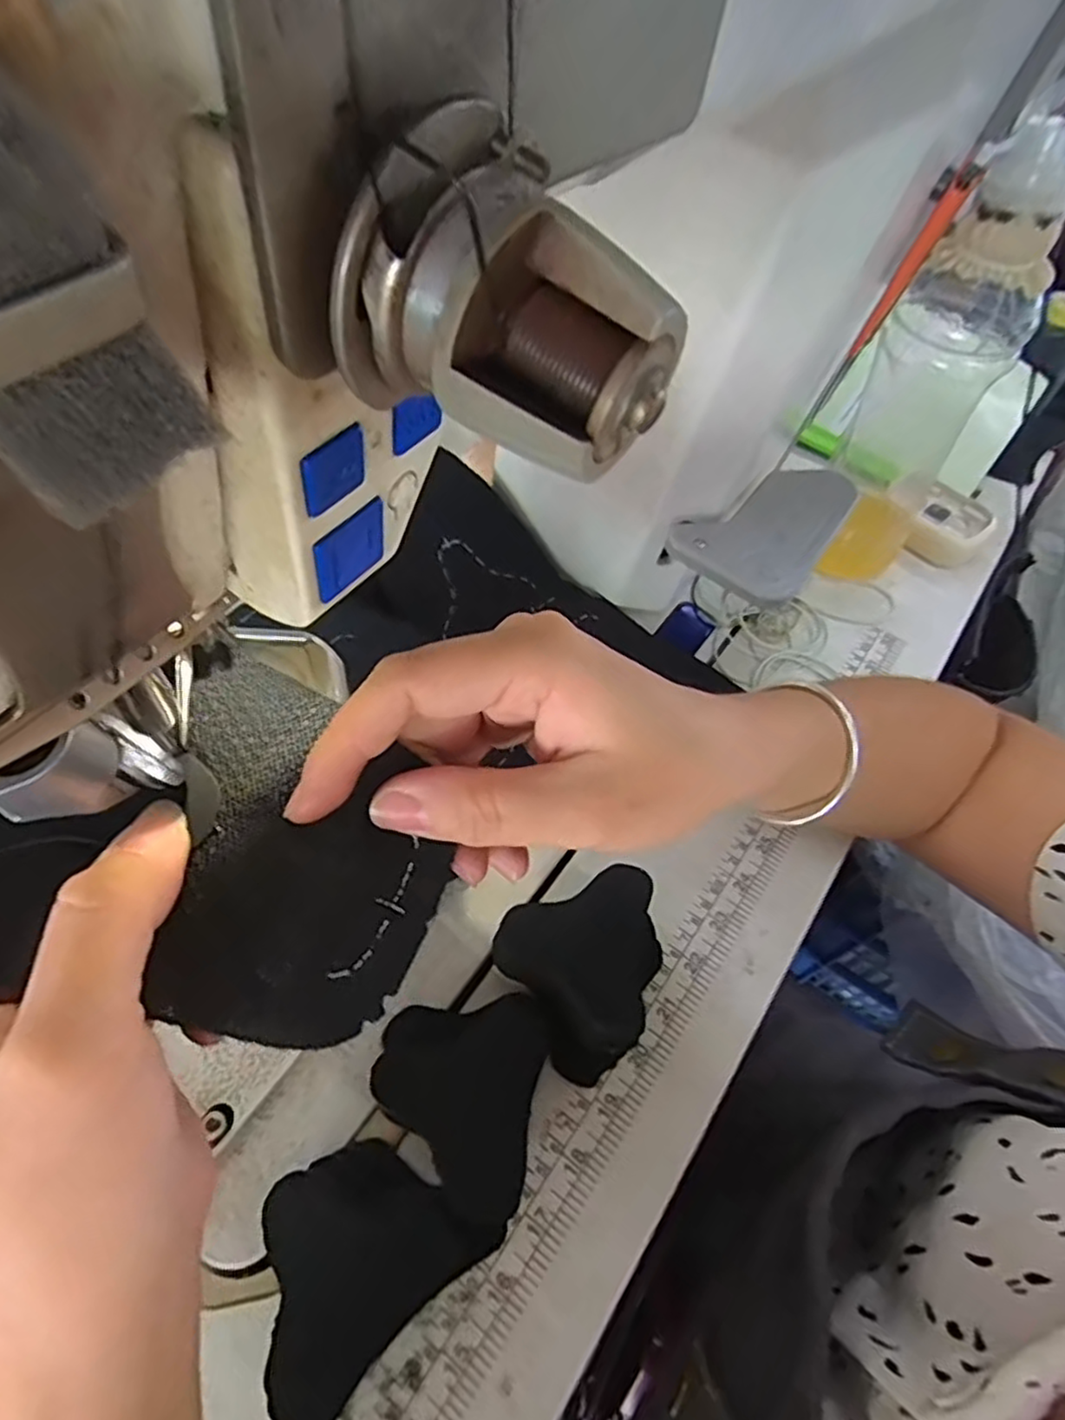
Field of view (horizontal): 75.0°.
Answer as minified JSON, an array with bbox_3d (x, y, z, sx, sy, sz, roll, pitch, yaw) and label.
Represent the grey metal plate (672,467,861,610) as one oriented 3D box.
[{"bbox_3d":[0.129,-0.099,0.367,0.062,0.015,0.111,38,63,21],"label":"grey metal plate"}]

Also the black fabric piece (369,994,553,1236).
[{"bbox_3d":[-0.033,0.159,0.290,0.070,0.033,0.081,11,57,5],"label":"black fabric piece"}]

